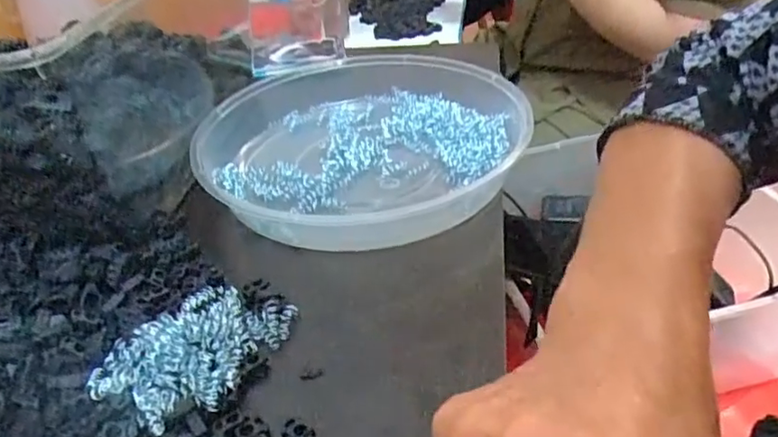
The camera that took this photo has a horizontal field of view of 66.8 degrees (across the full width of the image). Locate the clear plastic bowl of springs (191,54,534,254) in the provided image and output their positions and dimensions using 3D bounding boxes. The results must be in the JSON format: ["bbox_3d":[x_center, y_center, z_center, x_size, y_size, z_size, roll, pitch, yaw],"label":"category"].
[{"bbox_3d":[-0.026,-0.058,0.435,0.237,0.040,0.228,-4,36,3],"label":"clear plastic bowl of springs"}]

